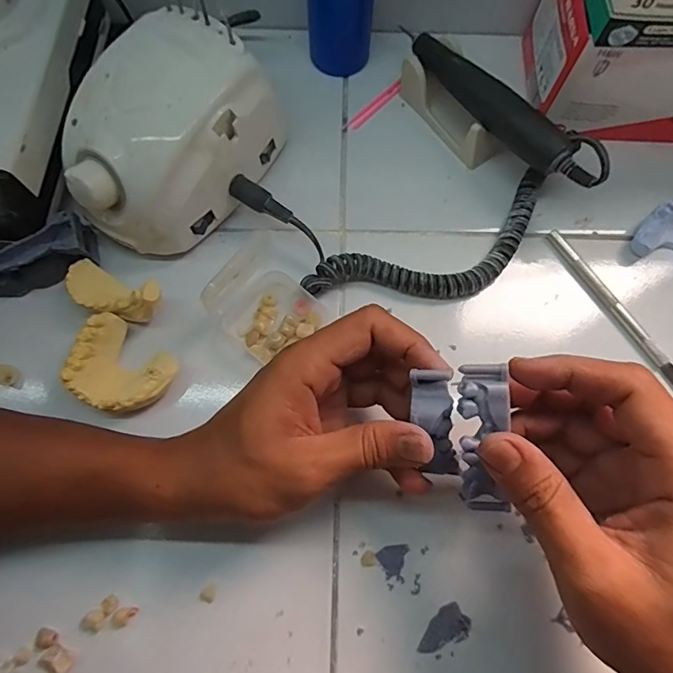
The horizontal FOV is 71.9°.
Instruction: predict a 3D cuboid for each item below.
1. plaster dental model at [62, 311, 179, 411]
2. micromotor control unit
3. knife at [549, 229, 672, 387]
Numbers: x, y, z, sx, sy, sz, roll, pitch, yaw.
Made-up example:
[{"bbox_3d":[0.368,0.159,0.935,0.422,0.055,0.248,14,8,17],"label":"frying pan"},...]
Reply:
[{"bbox_3d":[-0.136,0.020,0.289,0.061,0.023,0.050,34,76,9],"label":"plaster dental model"},{"bbox_3d":[-0.110,-0.129,0.304,0.090,0.075,0.136,35,76,9],"label":"micromotor control unit"},{"bbox_3d":[0.191,-0.019,0.317,0.008,0.007,0.135,-31,76,-10],"label":"knife"}]

